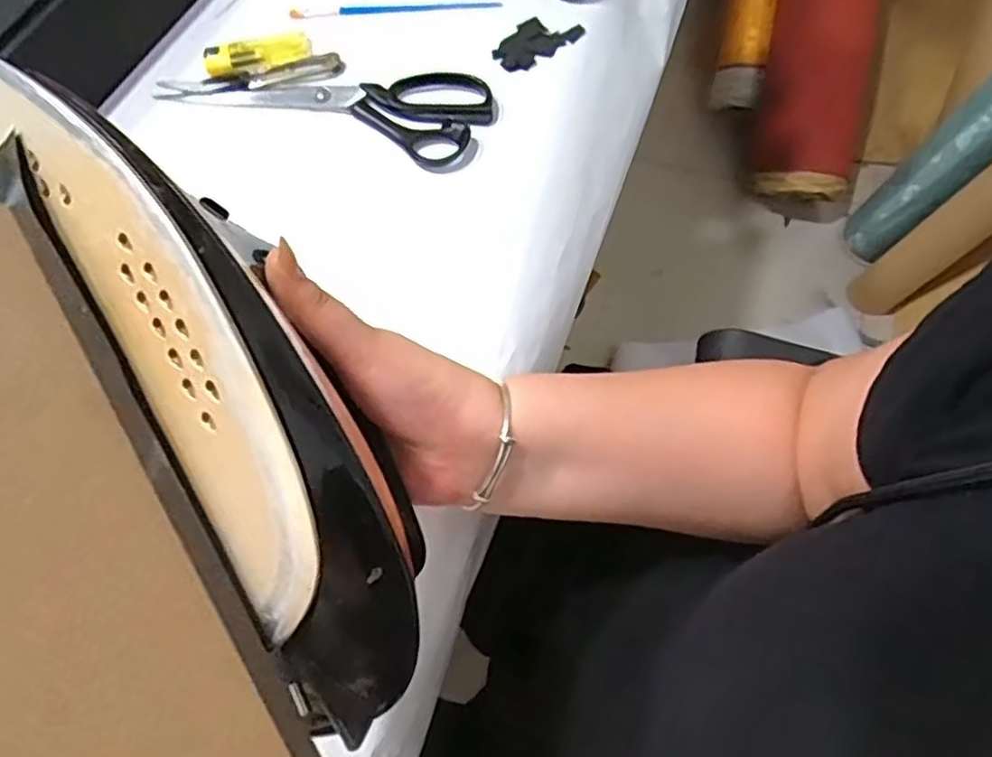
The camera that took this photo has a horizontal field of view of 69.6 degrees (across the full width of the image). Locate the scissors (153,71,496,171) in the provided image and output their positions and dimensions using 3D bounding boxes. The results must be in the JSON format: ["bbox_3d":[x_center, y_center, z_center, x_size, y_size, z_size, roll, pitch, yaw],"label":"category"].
[{"bbox_3d":[-0.122,-0.210,0.521,0.234,0.013,0.075,18,73,7],"label":"scissors"}]

